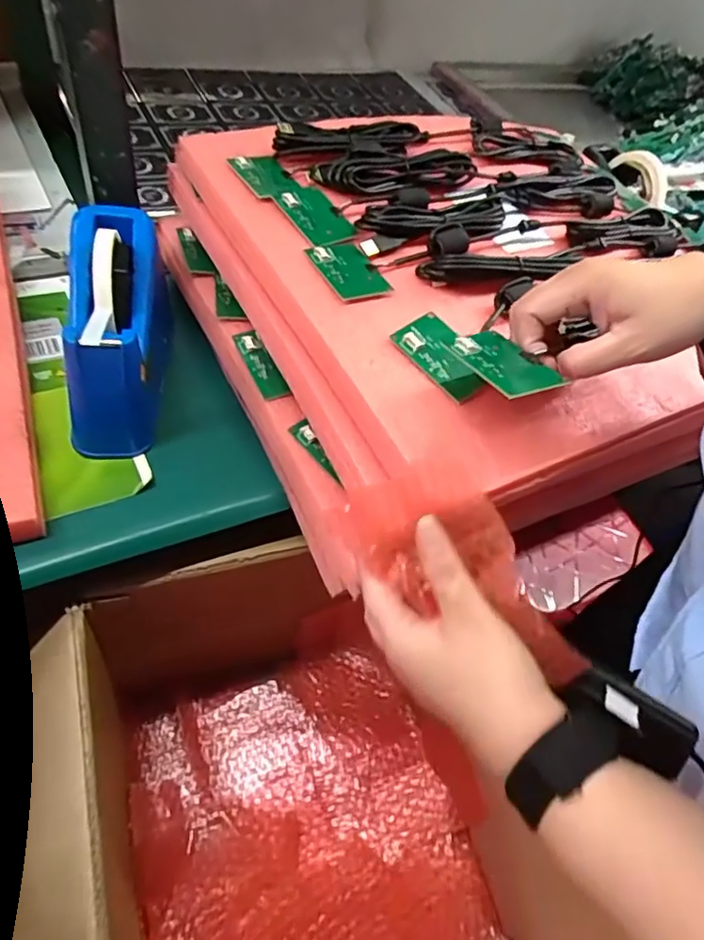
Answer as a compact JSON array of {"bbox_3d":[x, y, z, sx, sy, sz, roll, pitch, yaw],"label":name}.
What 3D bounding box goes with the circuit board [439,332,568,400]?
[{"bbox_3d":[0.092,-0.066,0.353,0.045,0.005,0.064,-17,50,-25],"label":"circuit board"}]

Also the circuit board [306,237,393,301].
[{"bbox_3d":[-0.003,-0.155,0.447,0.044,0.008,0.066,-25,59,-21],"label":"circuit board"}]

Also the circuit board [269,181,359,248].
[{"bbox_3d":[-0.033,-0.216,0.484,0.044,0.007,0.082,-25,67,-26],"label":"circuit board"}]

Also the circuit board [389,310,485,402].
[{"bbox_3d":[0.064,-0.081,0.411,0.042,0.009,0.068,-36,81,-30],"label":"circuit board"}]

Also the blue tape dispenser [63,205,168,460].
[{"bbox_3d":[-0.193,-0.121,0.483,0.071,0.106,0.196,-7,55,-10],"label":"blue tape dispenser"}]

